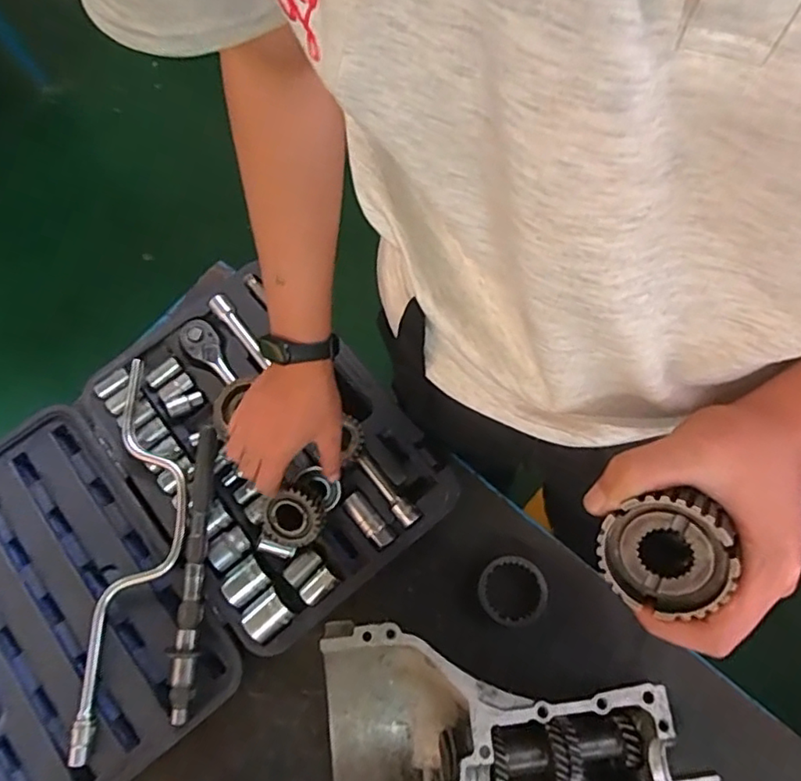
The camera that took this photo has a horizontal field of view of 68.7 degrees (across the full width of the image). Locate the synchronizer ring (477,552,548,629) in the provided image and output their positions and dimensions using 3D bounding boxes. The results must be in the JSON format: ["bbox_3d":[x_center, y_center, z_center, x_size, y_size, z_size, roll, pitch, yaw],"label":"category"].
[{"bbox_3d":[0.117,0.212,0.622,0.068,0.030,0.070,-1,71,2],"label":"synchronizer ring"}]

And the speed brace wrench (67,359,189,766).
[{"bbox_3d":[-0.279,0.168,0.625,0.098,0.044,0.409,1,71,3],"label":"speed brace wrench"}]

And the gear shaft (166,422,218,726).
[{"bbox_3d":[-0.214,0.181,0.602,0.025,0.030,0.284,0,71,2],"label":"gear shaft"}]

